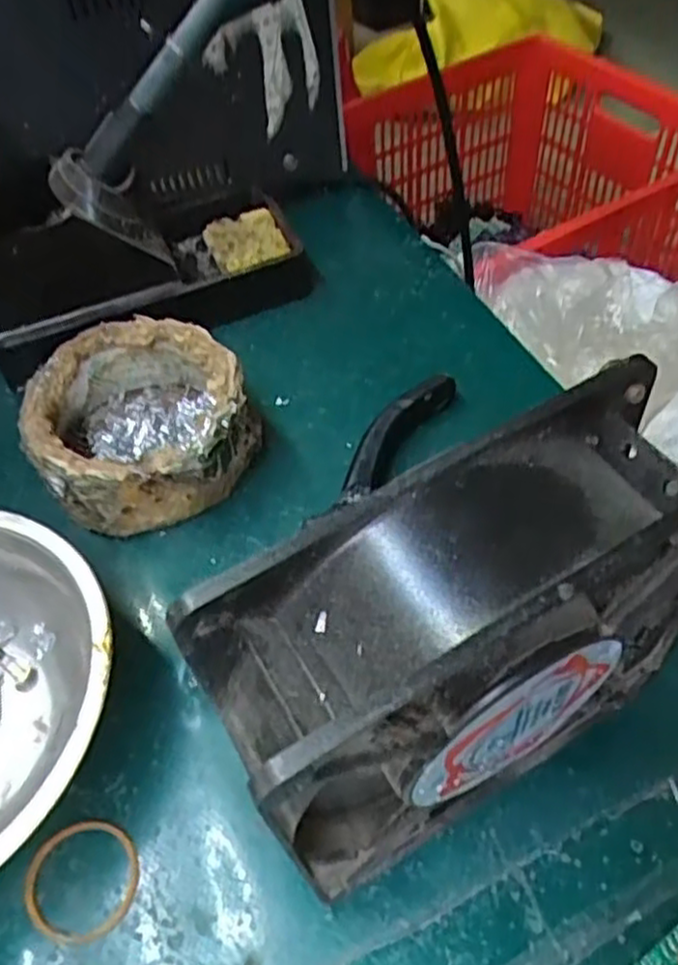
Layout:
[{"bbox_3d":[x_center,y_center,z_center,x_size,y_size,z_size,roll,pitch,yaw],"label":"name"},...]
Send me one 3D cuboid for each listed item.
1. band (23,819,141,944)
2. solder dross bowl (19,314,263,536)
[{"bbox_3d":[-0.075,0.115,0.214,0.033,0.004,0.031,-2,53,3],"label":"band"},{"bbox_3d":[-0.079,-0.023,0.296,0.080,0.041,0.081,-2,53,3],"label":"solder dross bowl"}]

